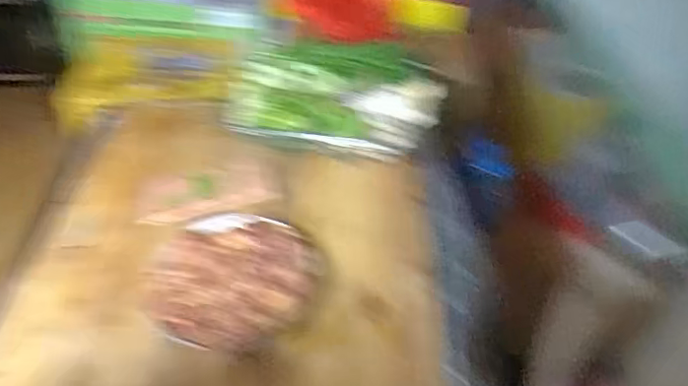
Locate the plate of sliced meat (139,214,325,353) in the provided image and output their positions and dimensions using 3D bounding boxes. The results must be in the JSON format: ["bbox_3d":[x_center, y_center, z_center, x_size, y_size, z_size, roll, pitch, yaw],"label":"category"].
[{"bbox_3d":[-0.126,0.090,0.606,0.192,0.045,0.173,30,48,25],"label":"plate of sliced meat"}]

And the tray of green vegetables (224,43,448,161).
[{"bbox_3d":[-0.014,-0.136,0.807,0.305,0.082,0.208,6,43,2],"label":"tray of green vegetables"}]

